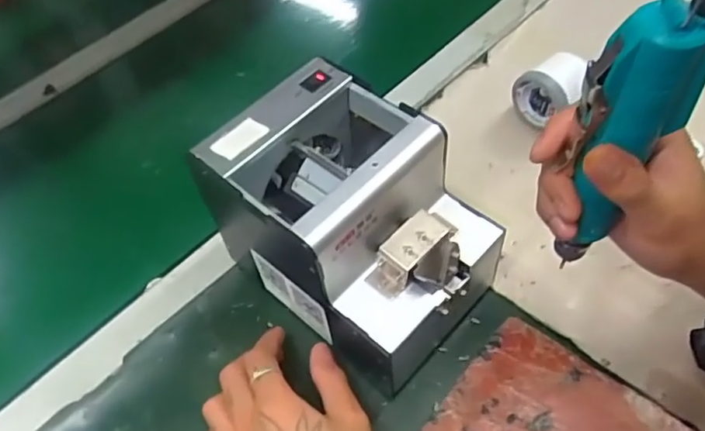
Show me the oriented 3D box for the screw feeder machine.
[{"bbox_3d":[0.000,0.006,0.438,0.129,0.151,0.173,-39,58,-21],"label":"screw feeder machine"}]

